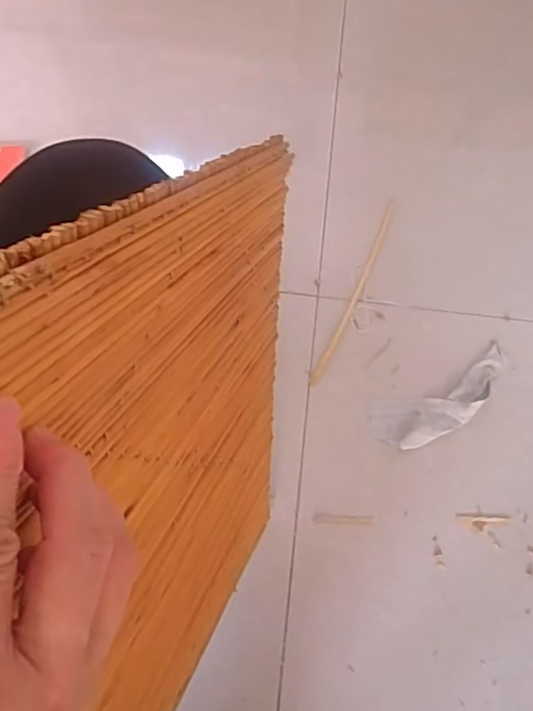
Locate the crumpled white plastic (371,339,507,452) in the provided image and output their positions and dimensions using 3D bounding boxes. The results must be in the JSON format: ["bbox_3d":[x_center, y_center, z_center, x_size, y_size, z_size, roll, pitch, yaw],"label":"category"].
[{"bbox_3d":[0.231,0.057,0.712,0.207,0.013,0.073,-26,70,-11],"label":"crumpled white plastic"}]

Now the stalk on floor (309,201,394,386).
[{"bbox_3d":[0.129,-0.098,0.784,0.013,0.004,0.326,24,67,8],"label":"stalk on floor"}]

